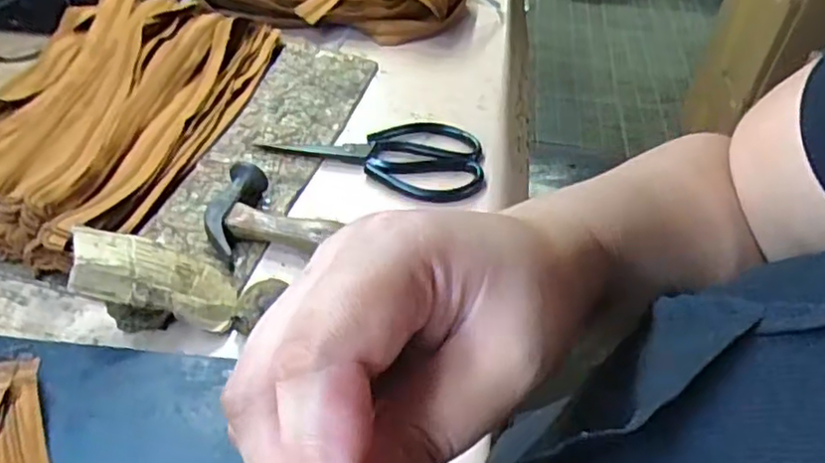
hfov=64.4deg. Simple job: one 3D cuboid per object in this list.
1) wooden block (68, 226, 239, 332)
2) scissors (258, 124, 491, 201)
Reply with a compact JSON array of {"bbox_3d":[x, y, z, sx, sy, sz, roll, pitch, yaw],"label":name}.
[{"bbox_3d":[-0.173,0.030,0.446,0.110,0.022,0.057,25,31,-36],"label":"wooden block"},{"bbox_3d":[-0.032,-0.068,0.605,0.197,0.011,0.098,-2,44,-7],"label":"scissors"}]

